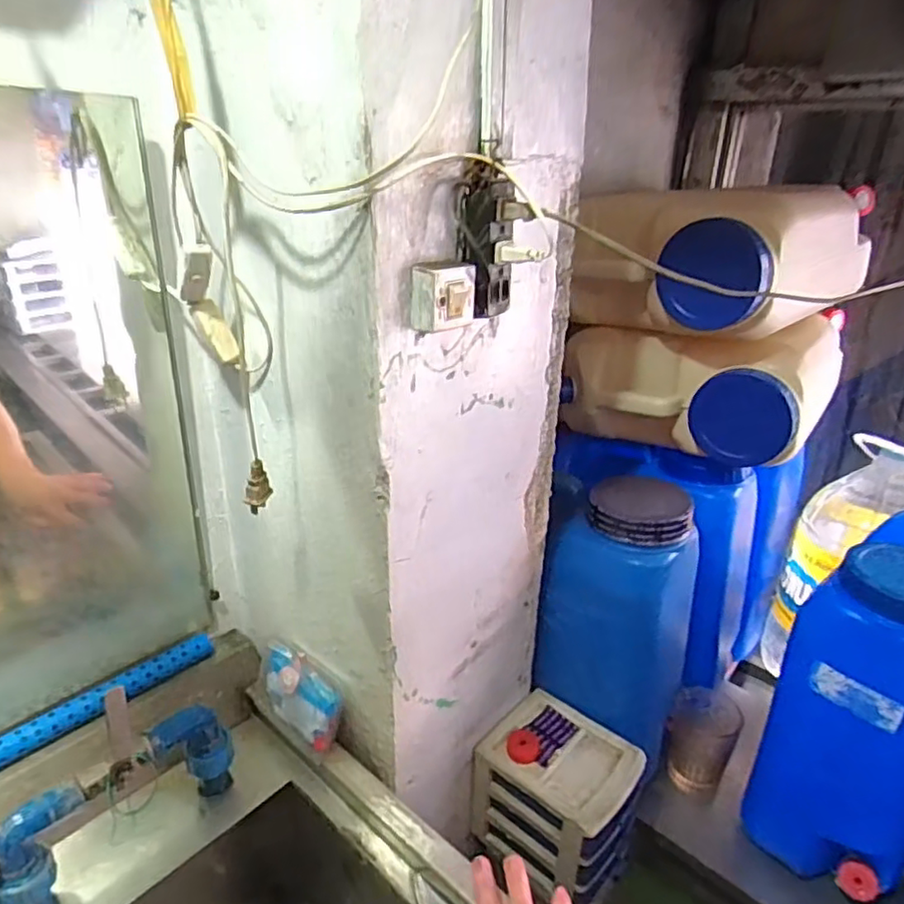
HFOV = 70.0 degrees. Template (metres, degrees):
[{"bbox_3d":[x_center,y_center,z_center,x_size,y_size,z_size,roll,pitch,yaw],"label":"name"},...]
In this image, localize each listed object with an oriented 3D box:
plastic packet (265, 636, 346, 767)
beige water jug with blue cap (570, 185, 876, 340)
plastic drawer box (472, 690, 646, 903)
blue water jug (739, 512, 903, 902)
[{"bbox_3d":[-0.164,0.257,0.685,0.115,0.078,0.047,17,29,29],"label":"plastic packet"},{"bbox_3d":[0.365,-0.259,0.856,0.366,0.155,0.241,-22,34,-40],"label":"beige water jug with blue cap"},{"bbox_3d":[0.133,0.429,0.808,0.169,0.151,0.146,21,31,35],"label":"plastic drawer box"},{"bbox_3d":[0.525,0.288,0.771,0.262,0.392,0.180,-20,33,-38],"label":"blue water jug"}]

